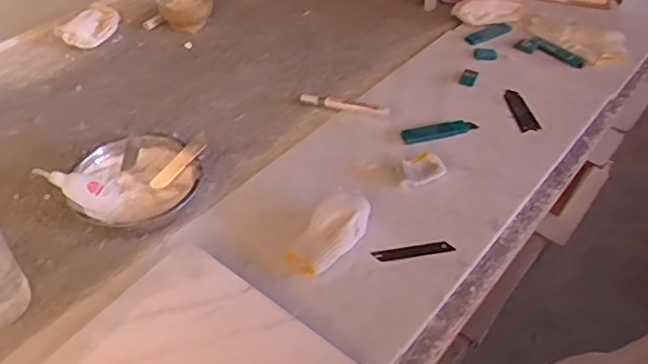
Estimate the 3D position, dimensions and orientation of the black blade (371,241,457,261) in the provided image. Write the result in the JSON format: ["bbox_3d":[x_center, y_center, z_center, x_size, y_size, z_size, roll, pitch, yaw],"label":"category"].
[{"bbox_3d":[0.107,0.082,0.736,0.097,0.007,0.018,-4,43,-9],"label":"black blade"}]

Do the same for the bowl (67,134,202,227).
[{"bbox_3d":[-0.236,0.004,0.773,0.160,0.061,0.142,-12,47,-14],"label":"bowl"}]

